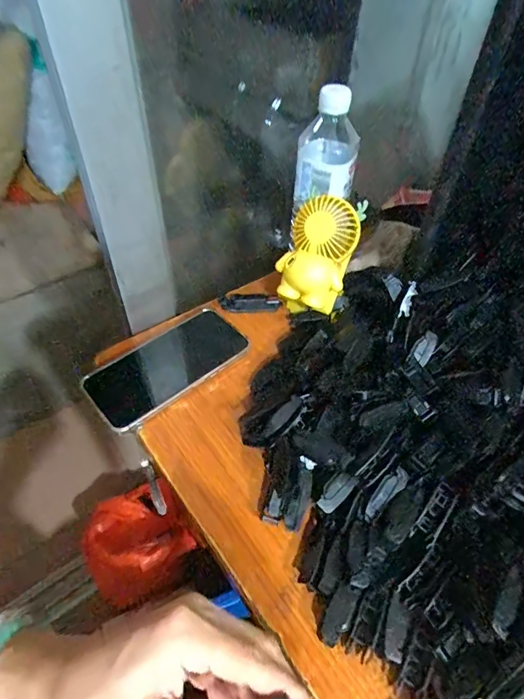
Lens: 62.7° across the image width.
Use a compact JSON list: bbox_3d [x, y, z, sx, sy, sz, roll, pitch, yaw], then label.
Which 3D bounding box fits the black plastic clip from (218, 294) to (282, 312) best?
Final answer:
[{"bbox_3d":[-0.013,-0.057,0.521,0.072,0.022,0.019,-7,48,-8],"label":"black plastic clip"}]

